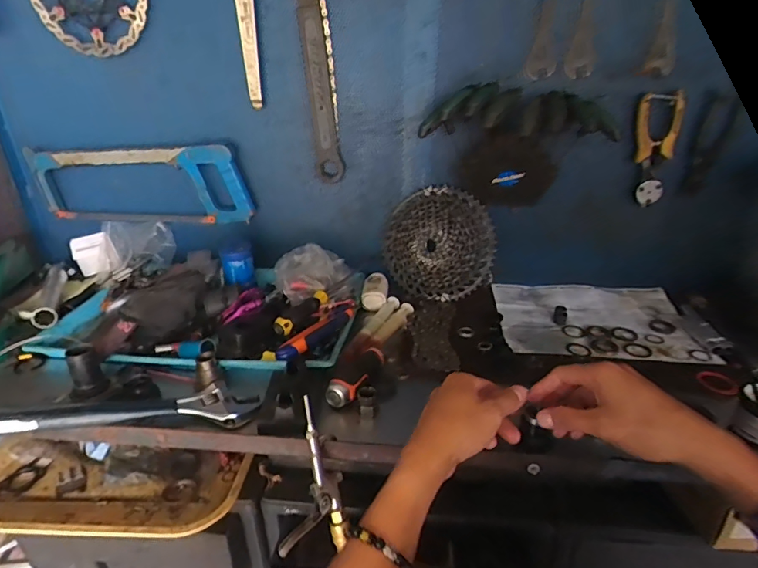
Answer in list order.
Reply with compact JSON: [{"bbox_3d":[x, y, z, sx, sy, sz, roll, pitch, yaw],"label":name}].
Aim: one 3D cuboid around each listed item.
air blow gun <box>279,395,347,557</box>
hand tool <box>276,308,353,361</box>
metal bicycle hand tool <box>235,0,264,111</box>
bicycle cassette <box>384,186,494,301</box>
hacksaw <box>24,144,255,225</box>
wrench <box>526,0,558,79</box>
[{"bbox_3d":[-0.074,0.202,0.469,0.068,0.162,0.031,-8,4,-16],"label":"air blow gun"},{"bbox_3d":[-0.089,0.071,0.657,0.028,0.023,0.144,16,30,31],"label":"hand tool"},{"bbox_3d":[-0.197,-0.372,0.691,0.027,0.195,0.009,4,29,6],"label":"metal bicycle hand tool"},{"bbox_3d":[0.091,-0.063,0.764,0.195,0.191,0.048,-26,-3,26],"label":"bicycle cassette"},{"bbox_3d":[-0.424,-0.176,0.815,0.391,0.142,0.038,3,25,6],"label":"hacksaw"},{"bbox_3d":[0.229,-0.385,0.625,0.039,0.181,0.007,9,27,27],"label":"wrench"}]

